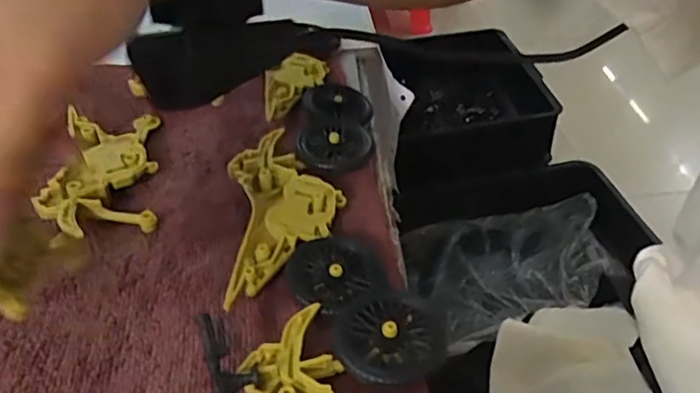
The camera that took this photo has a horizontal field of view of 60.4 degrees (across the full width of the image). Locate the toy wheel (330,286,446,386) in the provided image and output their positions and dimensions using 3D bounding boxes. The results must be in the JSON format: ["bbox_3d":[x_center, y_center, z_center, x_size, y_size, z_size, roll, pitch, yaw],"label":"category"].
[{"bbox_3d":[0.014,0.047,0.207,0.036,0.007,0.035,-1,40,1],"label":"toy wheel"}]

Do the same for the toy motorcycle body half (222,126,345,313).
[{"bbox_3d":[-0.028,0.006,0.263,0.047,0.013,0.099,-7,40,-5],"label":"toy motorcycle body half"}]

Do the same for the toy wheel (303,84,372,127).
[{"bbox_3d":[-0.006,-0.051,0.332,0.037,0.009,0.037,-1,40,1],"label":"toy wheel"}]

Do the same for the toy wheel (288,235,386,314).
[{"bbox_3d":[-0.005,0.030,0.234,0.035,0.009,0.038,-1,40,1],"label":"toy wheel"}]

